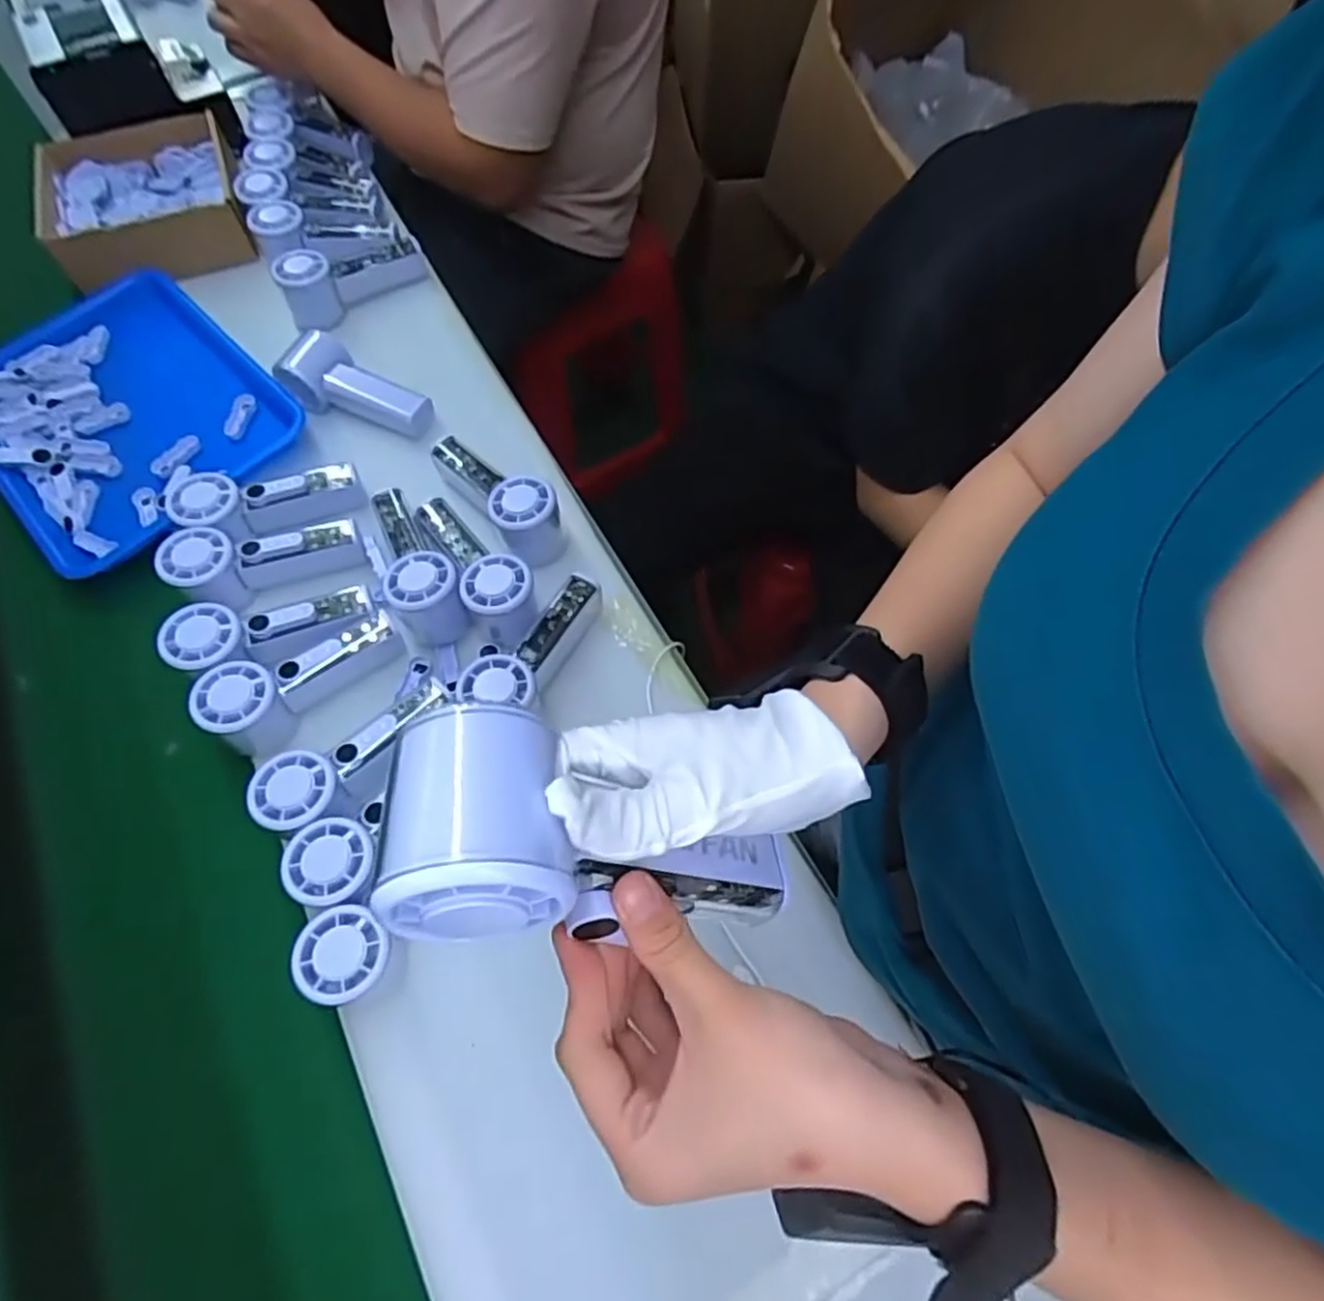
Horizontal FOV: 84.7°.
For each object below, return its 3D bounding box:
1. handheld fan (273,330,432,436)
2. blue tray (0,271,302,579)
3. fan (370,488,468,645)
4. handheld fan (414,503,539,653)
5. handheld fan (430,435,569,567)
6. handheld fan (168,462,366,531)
[{"bbox_3d":[-0.301,-0.264,0.710,0.150,0.048,0.061,20,65,10],"label":"handheld fan"},{"bbox_3d":[-0.535,-0.238,0.719,0.248,0.028,0.349,-41,70,-18],"label":"blue tray"},{"bbox_3d":[-0.213,-0.080,0.617,0.056,0.061,0.158,-26,66,-12],"label":"fan"},{"bbox_3d":[-0.157,-0.075,0.617,0.052,0.057,0.165,-31,67,-14],"label":"handheld fan"},{"bbox_3d":[-0.145,-0.146,0.653,0.055,0.064,0.149,-35,68,-16],"label":"handheld fan"},{"bbox_3d":[-0.347,-0.134,0.641,0.154,0.041,0.058,-10,62,-25],"label":"handheld fan"}]

